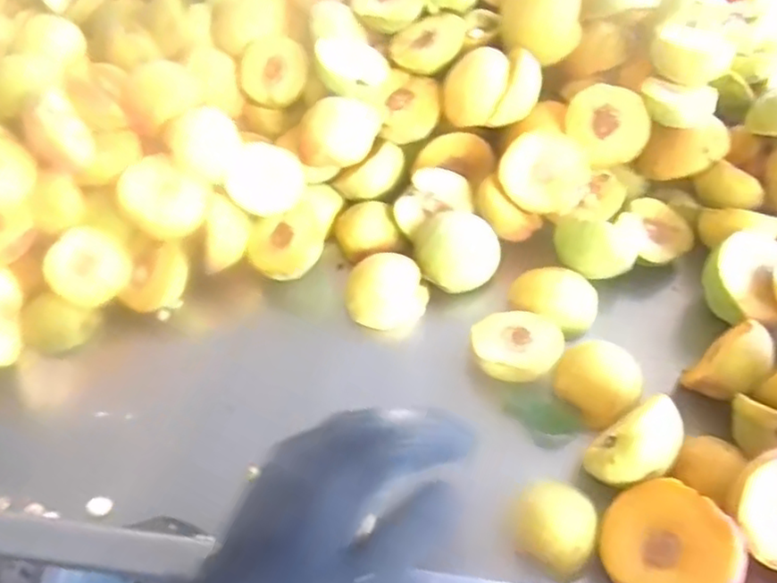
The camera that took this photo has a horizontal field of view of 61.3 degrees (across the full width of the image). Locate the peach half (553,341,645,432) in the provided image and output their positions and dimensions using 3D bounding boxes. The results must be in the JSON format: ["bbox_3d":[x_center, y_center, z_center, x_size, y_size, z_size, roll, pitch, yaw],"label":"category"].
[{"bbox_3d":[0.136,0.057,0.425,0.045,0.026,0.051,-39,58,-22],"label":"peach half"}]

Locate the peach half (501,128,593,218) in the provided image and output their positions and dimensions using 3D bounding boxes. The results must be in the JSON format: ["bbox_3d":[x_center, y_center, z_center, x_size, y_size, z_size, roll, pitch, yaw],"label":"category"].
[{"bbox_3d":[0.119,-0.090,0.503,0.062,0.022,0.060,0,92,9],"label":"peach half"}]

